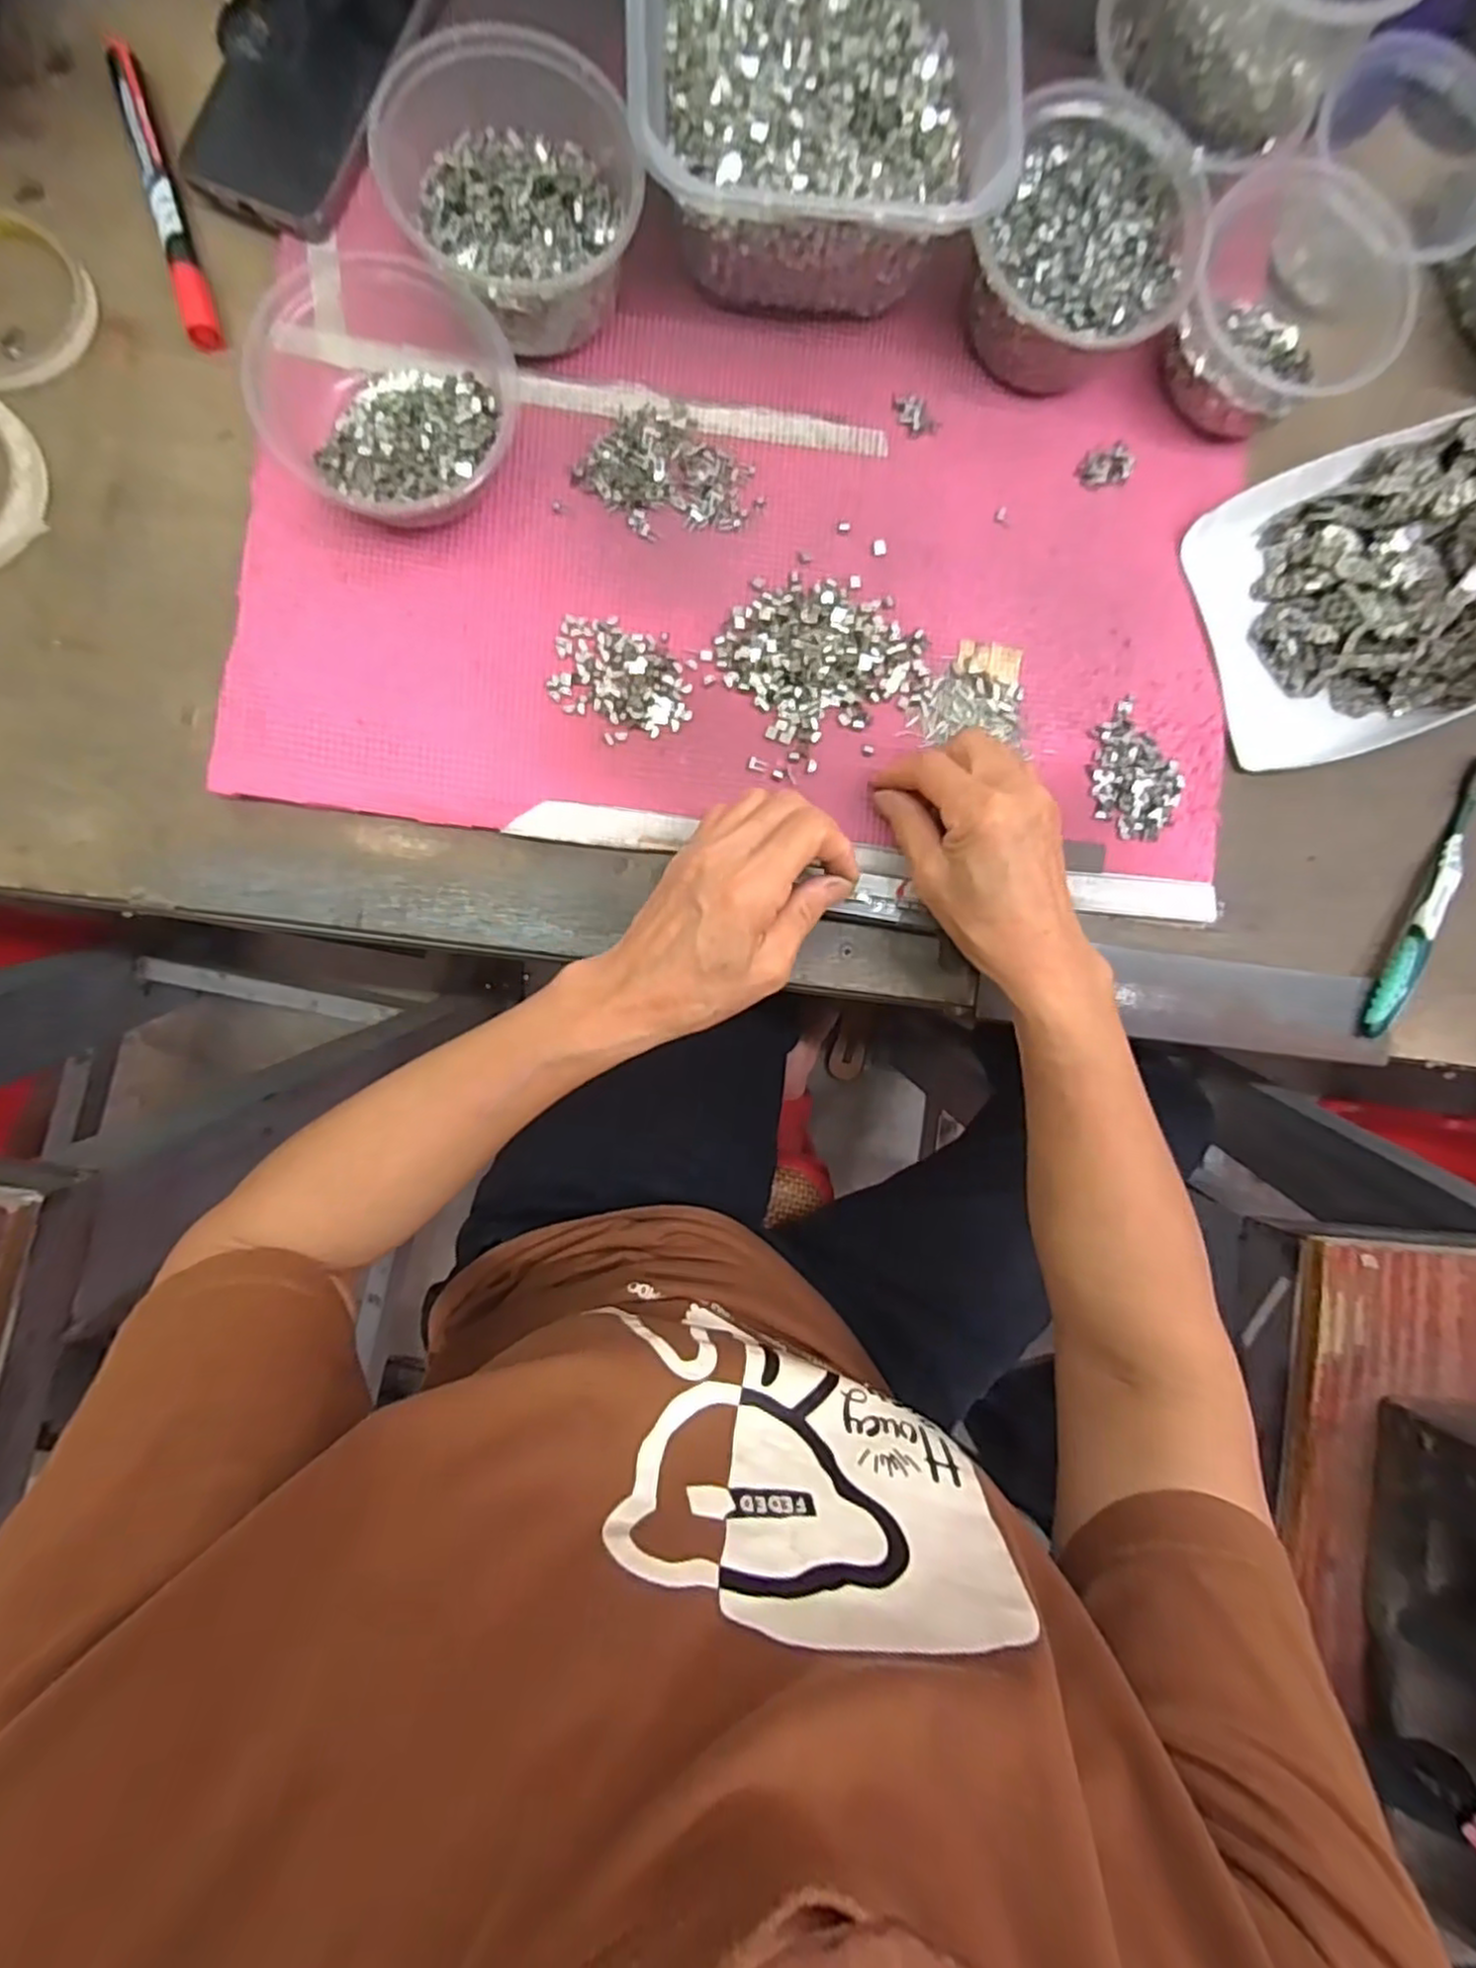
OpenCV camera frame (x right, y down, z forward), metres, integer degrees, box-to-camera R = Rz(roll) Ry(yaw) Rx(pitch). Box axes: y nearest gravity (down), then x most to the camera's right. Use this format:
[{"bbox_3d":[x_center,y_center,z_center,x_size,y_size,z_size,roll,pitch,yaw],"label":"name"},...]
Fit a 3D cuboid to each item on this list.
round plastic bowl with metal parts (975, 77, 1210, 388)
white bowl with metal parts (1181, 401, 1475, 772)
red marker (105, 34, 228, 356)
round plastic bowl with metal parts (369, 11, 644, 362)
[{"bbox_3d":[0.176,-0.373,0.374,0.101,0.054,0.115,22,86,-5],"label":"round plastic bowl with metal parts"},{"bbox_3d":[0.352,-0.212,0.382,0.170,0.078,0.156,0,88,-6],"label":"white bowl with metal parts"},{"bbox_3d":[-0.283,-0.388,0.358,0.016,0.012,0.149,-16,90,-7],"label":"red marker"},{"bbox_3d":[-0.104,-0.366,0.344,0.107,0.058,0.109,0,88,-6],"label":"round plastic bowl with metal parts"}]

